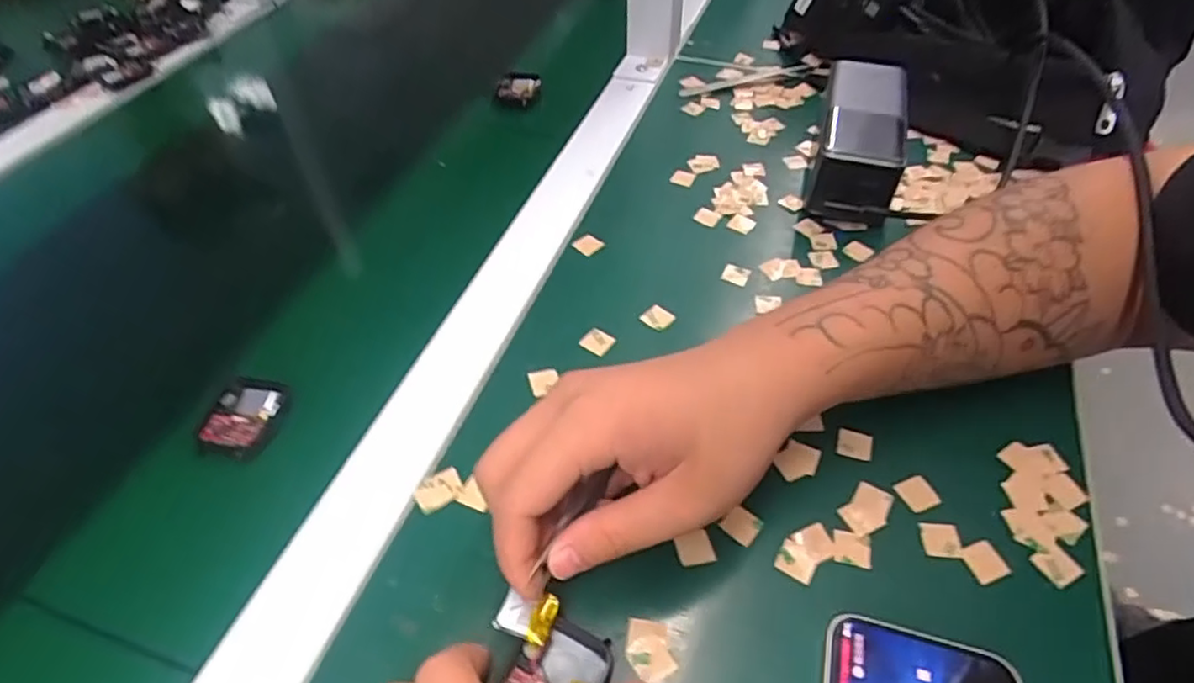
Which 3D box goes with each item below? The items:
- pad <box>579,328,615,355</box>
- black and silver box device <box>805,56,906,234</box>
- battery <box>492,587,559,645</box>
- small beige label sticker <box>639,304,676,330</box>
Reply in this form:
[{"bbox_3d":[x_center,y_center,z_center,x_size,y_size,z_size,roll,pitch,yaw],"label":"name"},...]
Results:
[{"bbox_3d":[0.000,-0.001,0.373,0.017,0.004,0.015,23,54,21],"label":"pad"},{"bbox_3d":[0.183,-0.140,0.459,0.058,0.053,0.143,13,51,13],"label":"black and silver box device"},{"bbox_3d":[-0.027,0.106,0.257,0.021,0.007,0.019,21,71,6],"label":"battery"},{"bbox_3d":[0.035,-0.015,0.384,0.017,0.004,0.014,30,55,27],"label":"small beige label sticker"}]

